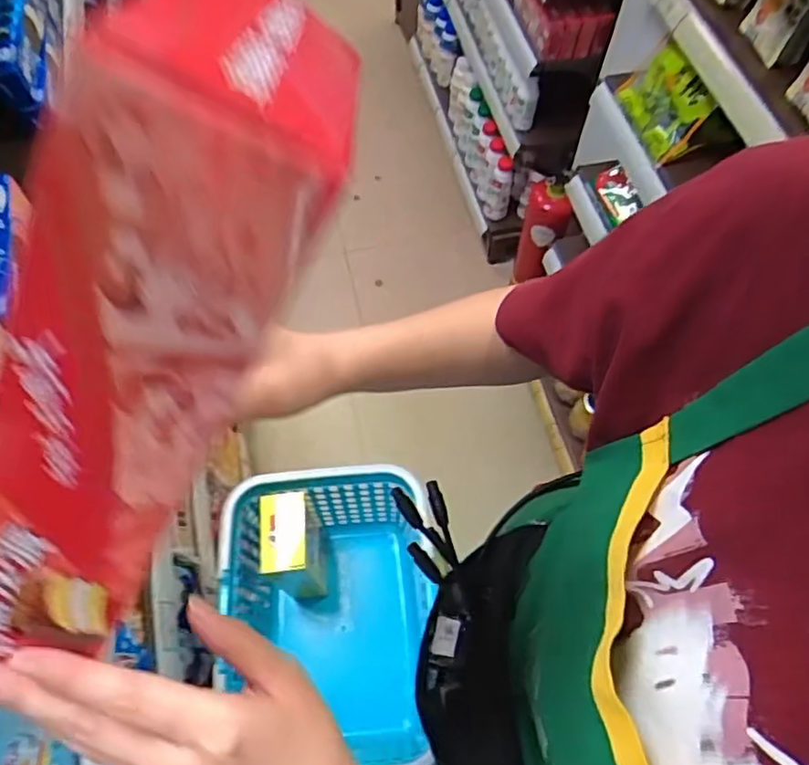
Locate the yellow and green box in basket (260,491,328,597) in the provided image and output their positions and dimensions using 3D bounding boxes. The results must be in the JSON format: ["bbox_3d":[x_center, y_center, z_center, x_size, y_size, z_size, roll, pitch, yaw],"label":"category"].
[{"bbox_3d":[-0.167,0.256,0.983,0.070,0.223,0.113,-8,63,-5],"label":"yellow and green box in basket"}]

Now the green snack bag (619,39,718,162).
[{"bbox_3d":[0.422,-0.462,1.041,0.052,0.129,0.192,7,58,-24],"label":"green snack bag"}]

